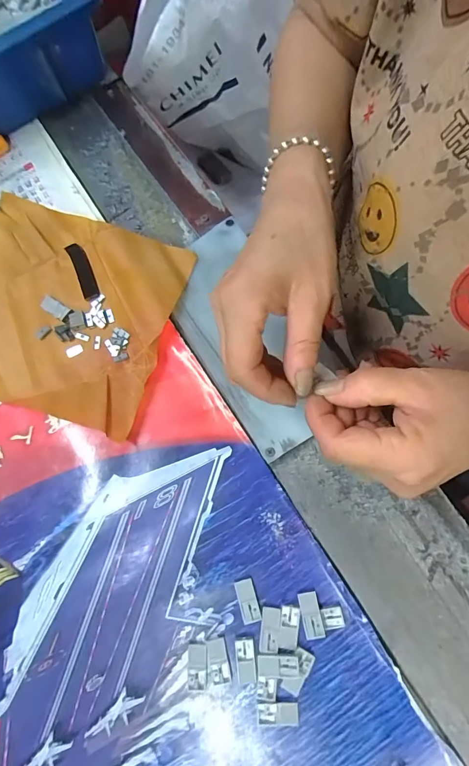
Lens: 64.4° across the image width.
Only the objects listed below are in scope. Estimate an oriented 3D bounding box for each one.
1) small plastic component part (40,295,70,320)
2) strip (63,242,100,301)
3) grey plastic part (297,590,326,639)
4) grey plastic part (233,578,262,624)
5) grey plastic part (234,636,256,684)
[{"bbox_3d":[-0.158,-0.066,0.328,0.026,0.004,0.013,32,80,8],"label":"small plastic component part"},{"bbox_3d":[-0.137,-0.101,0.337,0.015,0.004,0.057,-24,78,-4],"label":"strip"},{"bbox_3d":[0.055,0.166,0.266,0.013,0.004,0.029,-10,59,-1],"label":"grey plastic part"},{"bbox_3d":[0.010,0.159,0.271,0.014,0.004,0.028,-15,77,-2],"label":"grey plastic part"},{"bbox_3d":[0.008,0.195,0.261,0.014,0.004,0.027,-7,77,0],"label":"grey plastic part"}]

